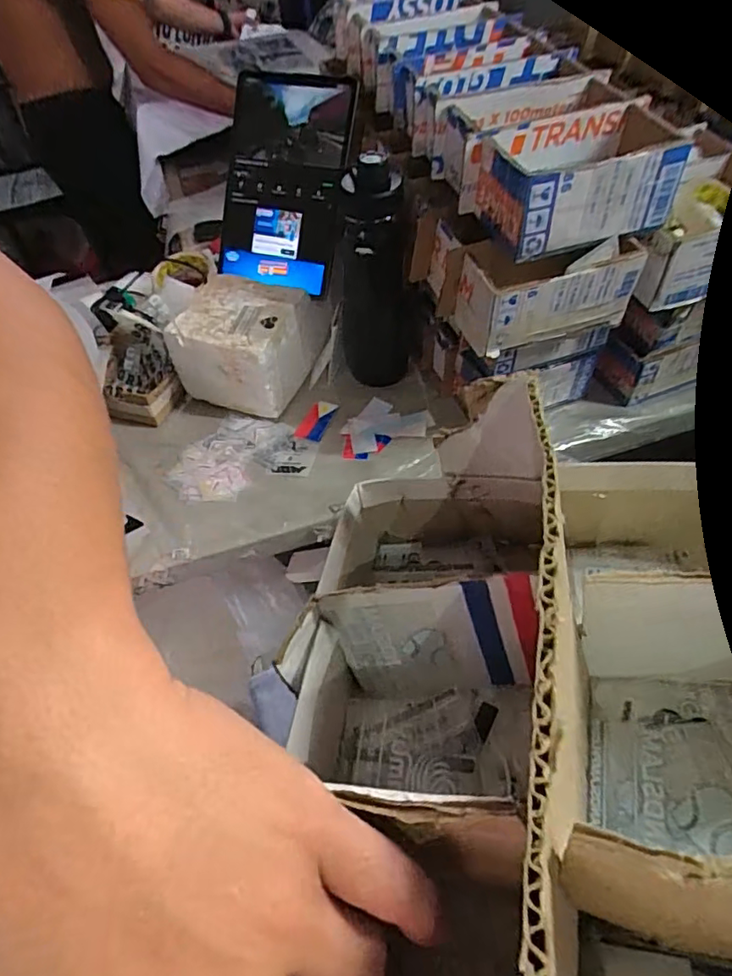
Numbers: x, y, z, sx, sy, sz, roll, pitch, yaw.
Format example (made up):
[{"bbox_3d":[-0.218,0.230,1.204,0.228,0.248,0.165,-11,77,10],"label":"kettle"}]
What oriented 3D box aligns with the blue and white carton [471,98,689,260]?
[{"bbox_3d":[0.195,-0.277,0.503,0.173,0.070,0.110,-22,54,-13],"label":"blue and white carton"}]

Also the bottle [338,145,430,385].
[{"bbox_3d":[0.014,-0.248,0.673,0.097,0.275,0.080,8,53,10],"label":"bottle"}]

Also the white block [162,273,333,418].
[{"bbox_3d":[-0.146,-0.181,0.729,0.163,0.118,0.136,16,55,15],"label":"white block"}]

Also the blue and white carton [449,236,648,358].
[{"bbox_3d":[0.169,-0.195,0.541,0.162,0.087,0.078,-15,53,-9],"label":"blue and white carton"}]

